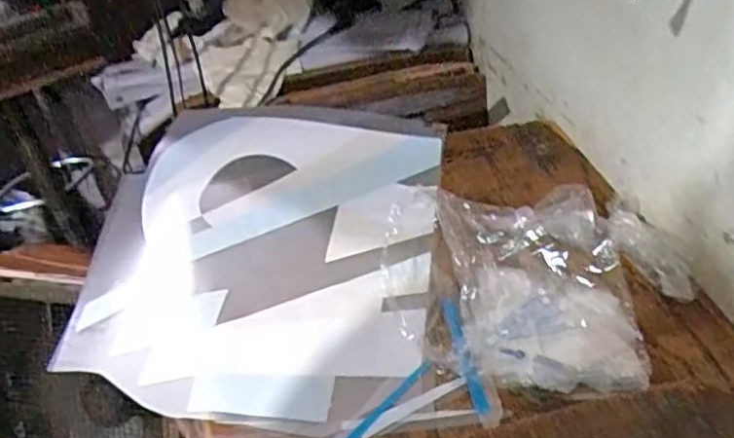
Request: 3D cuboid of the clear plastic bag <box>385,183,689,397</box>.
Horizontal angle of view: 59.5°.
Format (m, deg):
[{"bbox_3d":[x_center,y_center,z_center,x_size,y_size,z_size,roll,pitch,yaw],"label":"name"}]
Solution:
[{"bbox_3d":[0.208,0.051,0.759,0.351,0.093,0.299,-10,38,-5],"label":"clear plastic bag"}]

